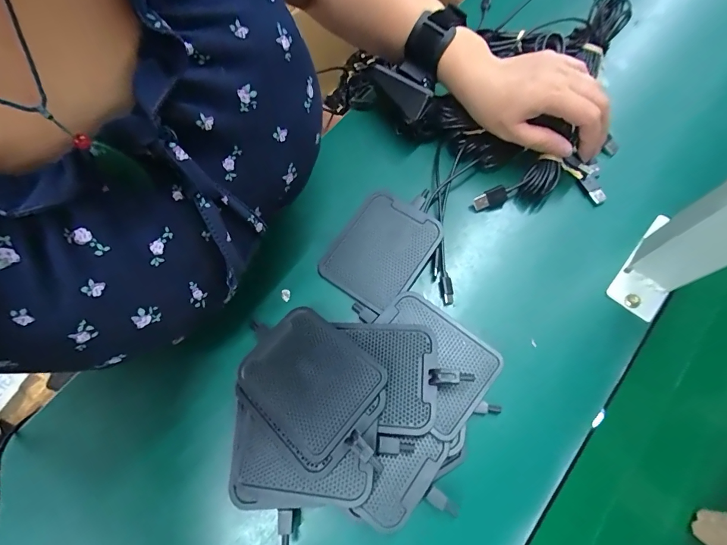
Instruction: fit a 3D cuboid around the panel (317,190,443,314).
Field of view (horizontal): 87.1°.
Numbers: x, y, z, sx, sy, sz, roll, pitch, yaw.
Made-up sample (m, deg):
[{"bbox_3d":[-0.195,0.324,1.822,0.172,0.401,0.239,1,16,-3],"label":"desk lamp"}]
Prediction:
[{"bbox_3d":[0.019,-0.026,0.346,0.078,0.014,0.112,33,71,14],"label":"panel"}]

